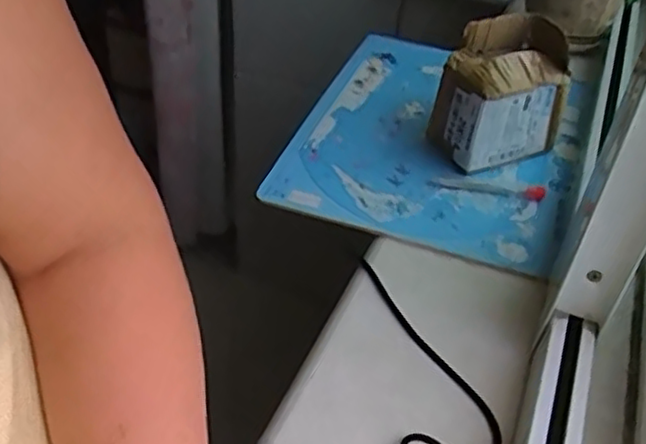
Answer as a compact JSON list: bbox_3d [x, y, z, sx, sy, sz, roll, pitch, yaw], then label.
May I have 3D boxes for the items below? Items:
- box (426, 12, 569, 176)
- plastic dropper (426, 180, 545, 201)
[{"bbox_3d":[0.178,-0.130,0.684,0.119,0.130,0.090,-17,44,-26],"label":"box"},{"bbox_3d":[0.158,-0.033,0.654,0.111,0.011,0.018,9,40,1],"label":"plastic dropper"}]

